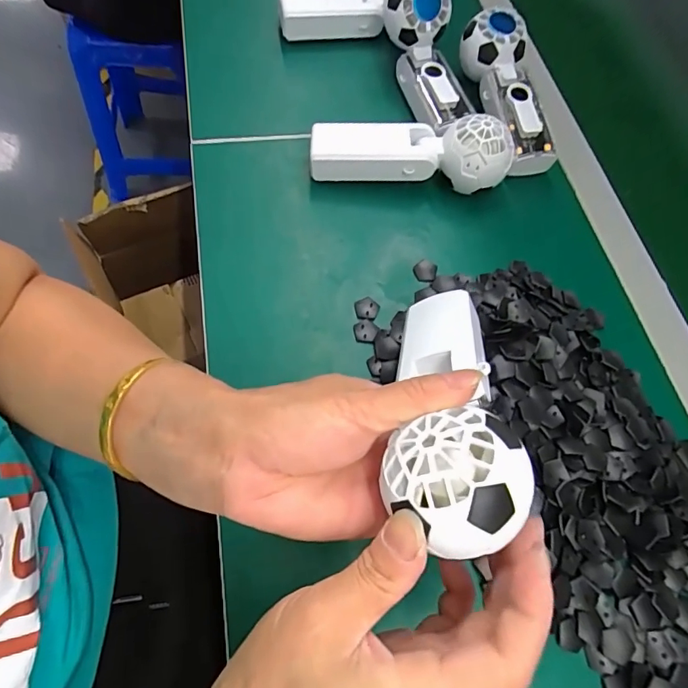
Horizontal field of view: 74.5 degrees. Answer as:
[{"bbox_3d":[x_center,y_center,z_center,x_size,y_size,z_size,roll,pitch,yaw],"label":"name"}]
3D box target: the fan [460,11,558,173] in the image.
[{"bbox_3d":[0.160,-0.239,0.426,0.058,0.051,0.159,-12,66,-9],"label":"fan"}]

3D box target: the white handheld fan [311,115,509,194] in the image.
[{"bbox_3d":[0.057,-0.164,0.388,0.168,0.053,0.046,5,65,-2],"label":"white handheld fan"}]

